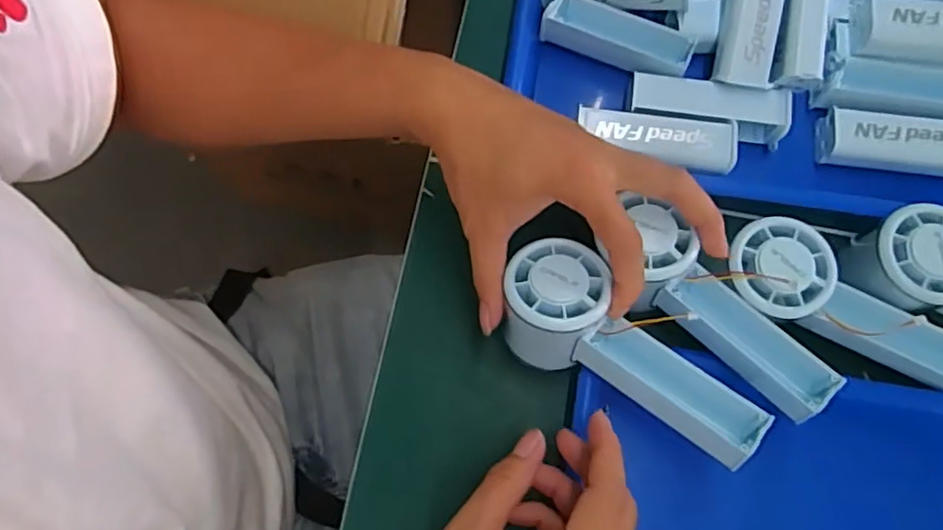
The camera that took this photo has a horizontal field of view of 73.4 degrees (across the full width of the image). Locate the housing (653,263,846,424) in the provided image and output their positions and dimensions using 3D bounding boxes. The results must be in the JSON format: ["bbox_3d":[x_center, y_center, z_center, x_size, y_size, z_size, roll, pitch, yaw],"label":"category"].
[{"bbox_3d":[0.149,0.040,0.342,0.096,0.023,0.031,43,78,10],"label":"housing"}]

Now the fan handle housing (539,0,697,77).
[{"bbox_3d":[0.099,-0.154,0.432,0.099,0.025,0.028,24,75,6],"label":"fan handle housing"}]

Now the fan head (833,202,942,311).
[{"bbox_3d":[0.256,-0.002,0.368,0.058,0.046,0.055,0,74,-1],"label":"fan head"}]

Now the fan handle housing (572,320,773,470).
[{"bbox_3d":[0.103,0.063,0.331,0.097,0.024,0.031,33,76,23],"label":"fan handle housing"}]

